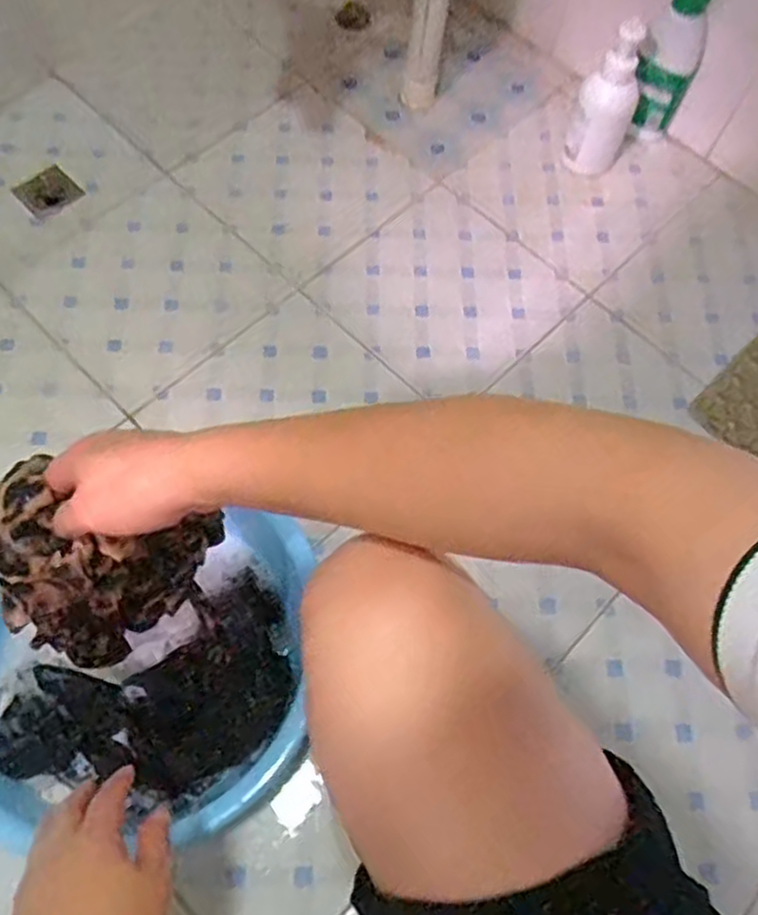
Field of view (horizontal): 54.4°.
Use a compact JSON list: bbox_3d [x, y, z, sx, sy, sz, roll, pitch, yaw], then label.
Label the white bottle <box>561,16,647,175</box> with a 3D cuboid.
[{"bbox_3d":[0.341,-0.538,1.107,0.092,0.204,0.088,21,64,7],"label":"white bottle"}]

